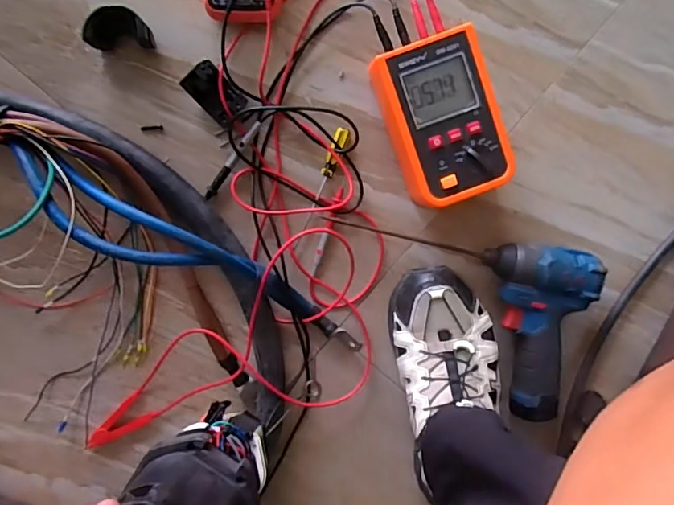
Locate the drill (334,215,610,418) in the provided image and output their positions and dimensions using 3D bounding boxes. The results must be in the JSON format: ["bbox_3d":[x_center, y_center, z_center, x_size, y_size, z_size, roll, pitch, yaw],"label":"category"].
[{"bbox_3d":[0.130,0.075,0.534,0.276,0.060,0.190,6,95,-5],"label":"drill"}]

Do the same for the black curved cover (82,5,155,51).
[{"bbox_3d":[-0.214,-0.218,0.492,0.060,0.040,0.030,-2,96,-4],"label":"black curved cover"}]

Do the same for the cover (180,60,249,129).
[{"bbox_3d":[-0.123,-0.158,0.504,0.038,0.030,0.060,-44,97,1],"label":"cover"}]

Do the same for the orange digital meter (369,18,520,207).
[{"bbox_3d":[0.103,-0.131,0.511,0.105,0.065,0.158,-21,97,-4],"label":"orange digital meter"}]

